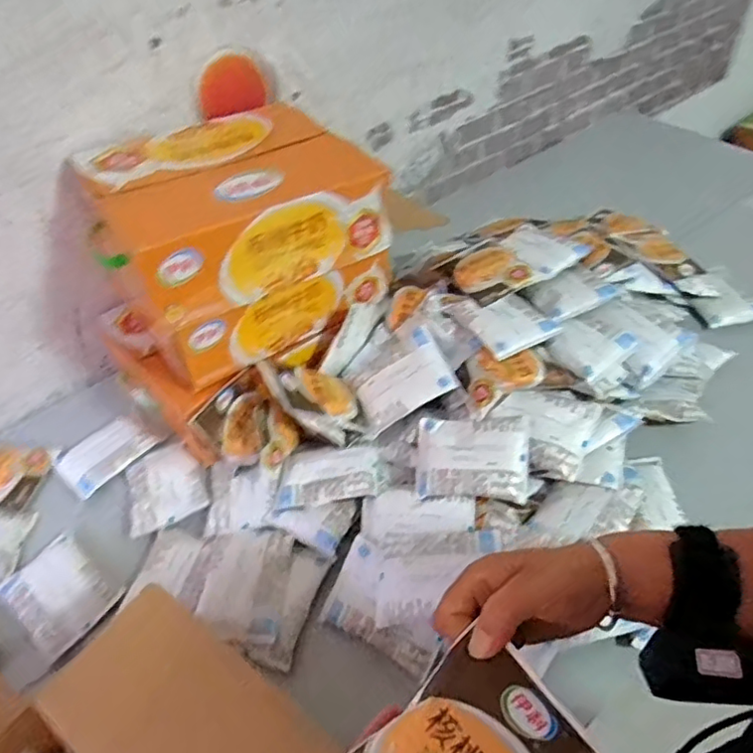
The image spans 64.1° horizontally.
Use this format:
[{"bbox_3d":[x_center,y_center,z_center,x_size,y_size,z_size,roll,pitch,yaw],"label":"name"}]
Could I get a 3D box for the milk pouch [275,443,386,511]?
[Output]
[{"bbox_3d":[-0.057,0.121,0.753,0.131,0.019,0.078,-5,47,1],"label":"milk pouch"}]

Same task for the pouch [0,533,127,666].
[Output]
[{"bbox_3d":[-0.370,0.249,0.697,0.119,0.024,0.095,27,55,27],"label":"pouch"}]

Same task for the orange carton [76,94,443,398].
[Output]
[{"bbox_3d":[-0.178,-0.176,0.803,0.317,0.240,0.275,-33,52,-23],"label":"orange carton"}]

